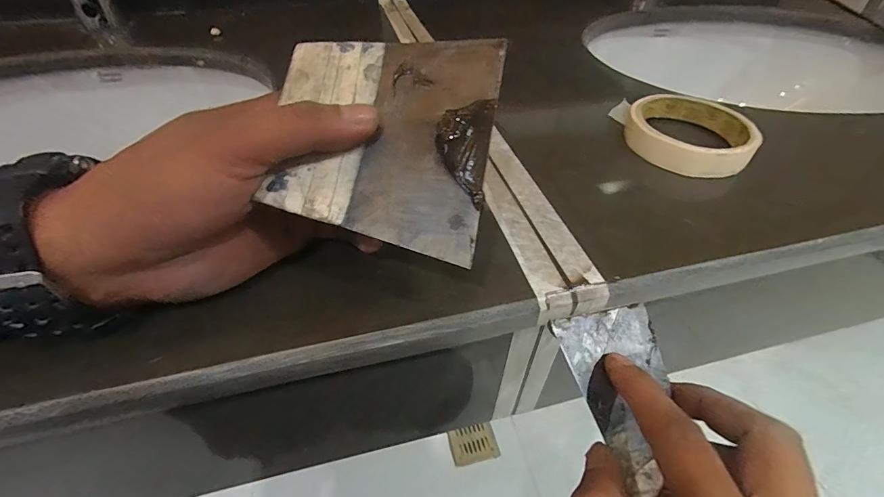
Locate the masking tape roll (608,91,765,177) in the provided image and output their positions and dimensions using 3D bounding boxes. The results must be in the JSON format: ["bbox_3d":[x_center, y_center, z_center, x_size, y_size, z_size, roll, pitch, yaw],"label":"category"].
[{"bbox_3d":[0.185,-0.087,0.288,0.086,0.019,0.090,0,46,0],"label":"masking tape roll"}]

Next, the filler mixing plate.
[{"bbox_3d":[-0.026,-0.052,0.169,0.095,0.009,0.100,10,76,4],"label":"filler mixing plate"}]

